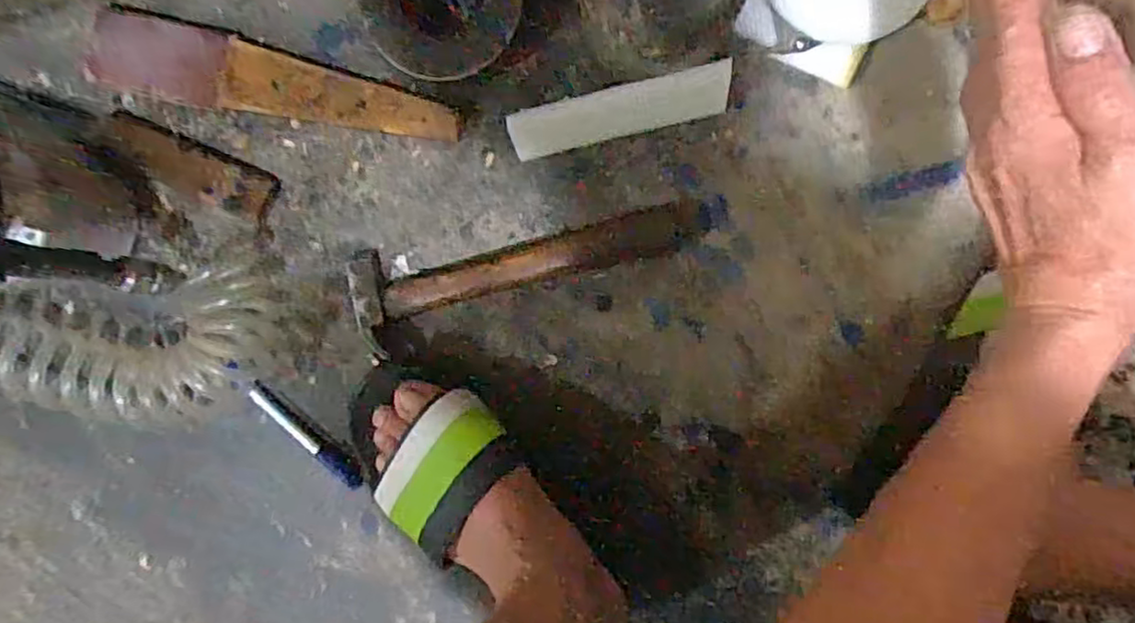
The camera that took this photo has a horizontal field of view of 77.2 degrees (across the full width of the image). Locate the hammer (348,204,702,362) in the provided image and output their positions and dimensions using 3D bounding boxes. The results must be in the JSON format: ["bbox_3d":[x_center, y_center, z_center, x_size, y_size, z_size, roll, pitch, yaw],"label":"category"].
[{"bbox_3d":[-0.034,-0.043,0.506,0.250,0.027,0.071,-20,92,5],"label":"hammer"}]

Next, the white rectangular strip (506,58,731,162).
[{"bbox_3d":[0.037,-0.141,0.499,0.153,0.015,0.035,-13,92,4],"label":"white rectangular strip"}]

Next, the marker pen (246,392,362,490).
[{"bbox_3d":[-0.199,0.098,0.542,0.106,0.013,0.015,42,95,1],"label":"marker pen"}]

